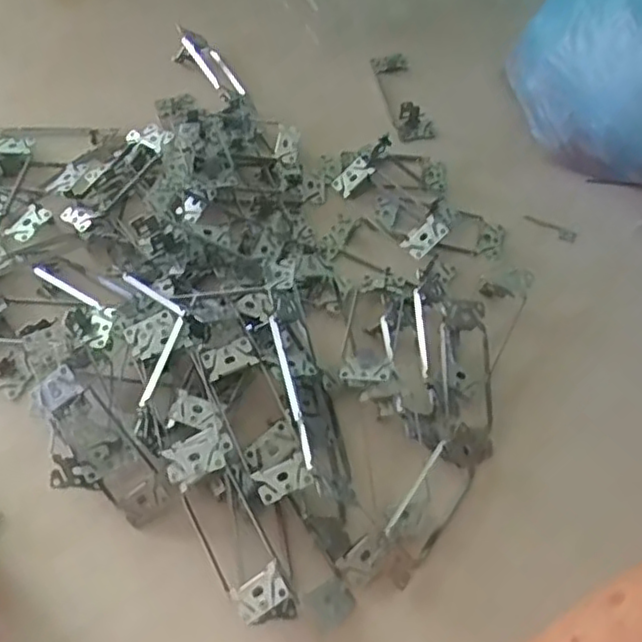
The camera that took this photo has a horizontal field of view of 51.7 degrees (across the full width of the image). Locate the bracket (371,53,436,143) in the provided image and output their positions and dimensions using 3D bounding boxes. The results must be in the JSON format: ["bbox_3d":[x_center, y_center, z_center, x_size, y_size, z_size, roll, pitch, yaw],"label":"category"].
[{"bbox_3d":[0.074,-0.208,0.602,0.035,0.023,0.104,-9,62,-9],"label":"bracket"}]

